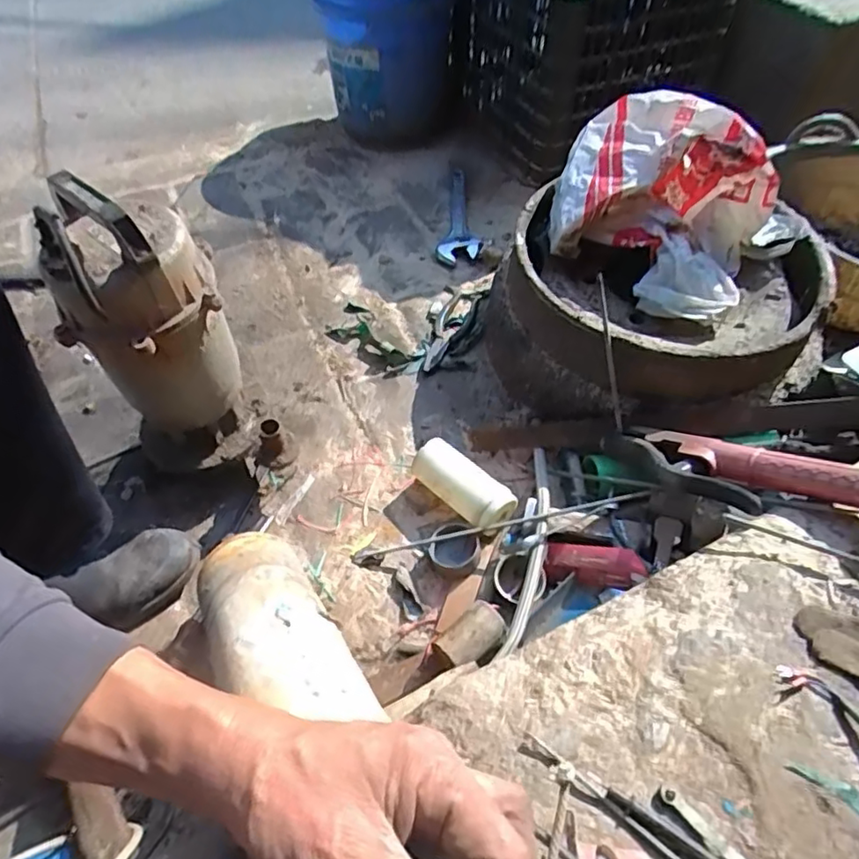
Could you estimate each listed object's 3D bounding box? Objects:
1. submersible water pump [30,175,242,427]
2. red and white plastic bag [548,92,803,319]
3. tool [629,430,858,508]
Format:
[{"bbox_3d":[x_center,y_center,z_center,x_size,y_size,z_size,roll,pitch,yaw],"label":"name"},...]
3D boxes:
[{"bbox_3d":[-0.270,-0.067,0.633,0.137,0.369,0.130,-21,56,-18],"label":"submersible water pump"},{"bbox_3d":[0.297,-0.297,0.765,0.289,0.145,0.233,39,60,24],"label":"red and white plastic bag"},{"bbox_3d":[0.311,0.033,0.585,0.029,0.033,0.250,-36,31,-26],"label":"tool"}]

